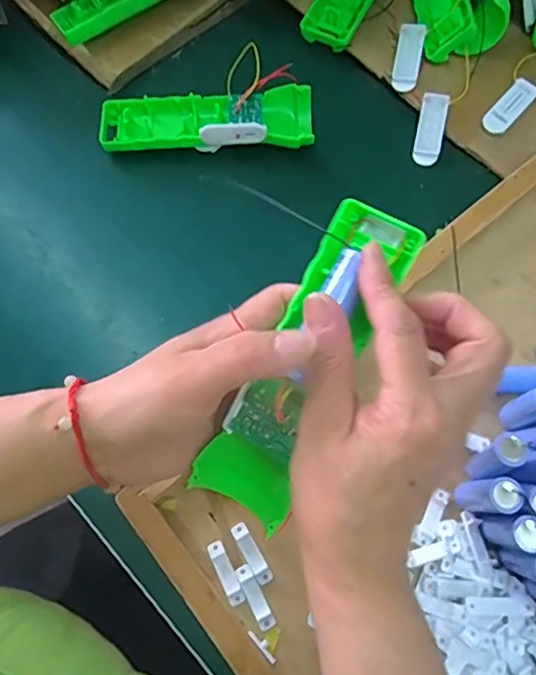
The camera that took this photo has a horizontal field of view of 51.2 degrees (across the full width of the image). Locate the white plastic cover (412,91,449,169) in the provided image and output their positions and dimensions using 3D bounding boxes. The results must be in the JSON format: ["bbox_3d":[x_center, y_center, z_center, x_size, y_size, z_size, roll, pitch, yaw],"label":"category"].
[{"bbox_3d":[0.132,-0.168,0.453,0.021,0.005,0.062,13,82,5],"label":"white plastic cover"}]

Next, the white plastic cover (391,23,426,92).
[{"bbox_3d":[0.117,-0.232,0.465,0.021,0.004,0.059,11,84,4],"label":"white plastic cover"}]

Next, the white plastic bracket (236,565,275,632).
[{"bbox_3d":[-0.007,0.153,0.330,0.010,0.004,0.037,-25,70,-10],"label":"white plastic bracket"}]

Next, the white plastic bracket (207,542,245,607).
[{"bbox_3d":[-0.025,0.140,0.332,0.010,0.004,0.037,-25,70,-10],"label":"white plastic bracket"}]

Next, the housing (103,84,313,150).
[{"bbox_3d":[-0.048,-0.171,0.444,0.163,0.022,0.051,0,68,0],"label":"housing"}]

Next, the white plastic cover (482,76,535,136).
[{"bbox_3d":[0.197,-0.187,0.452,0.022,0.008,0.057,43,74,15],"label":"white plastic cover"}]

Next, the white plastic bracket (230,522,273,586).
[{"bbox_3d":[-0.010,0.130,0.337,0.010,0.004,0.037,-29,71,-11],"label":"white plastic bracket"}]

